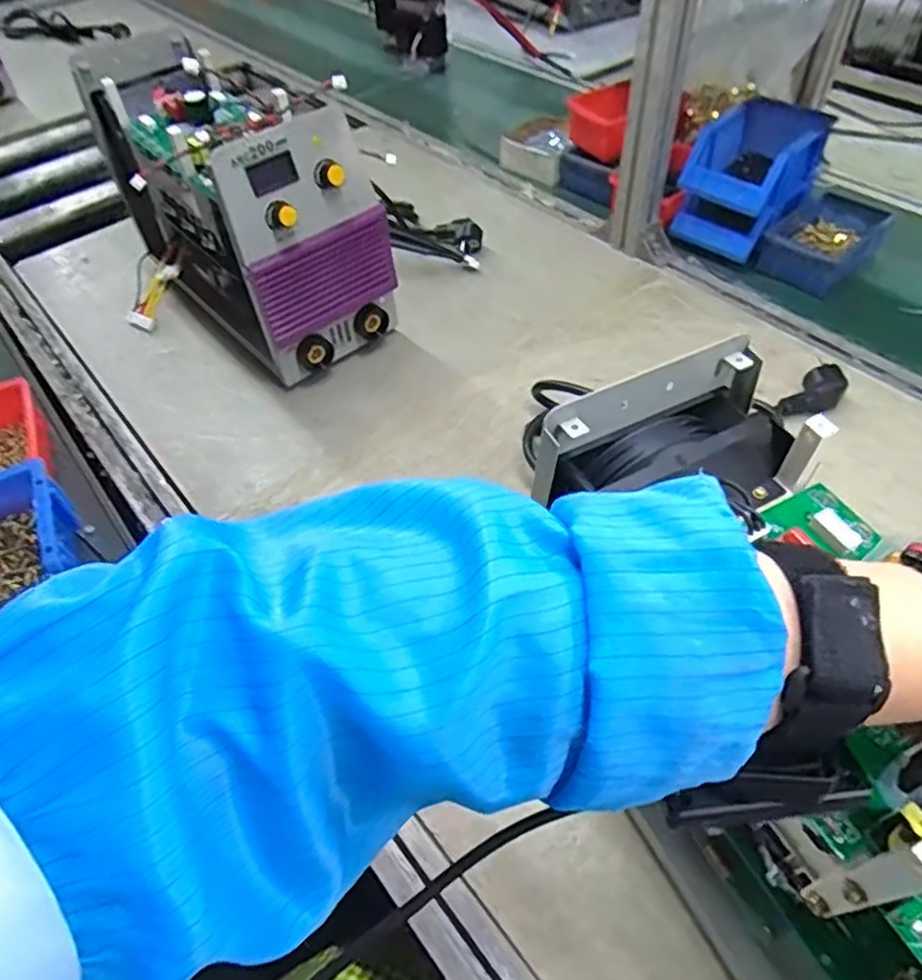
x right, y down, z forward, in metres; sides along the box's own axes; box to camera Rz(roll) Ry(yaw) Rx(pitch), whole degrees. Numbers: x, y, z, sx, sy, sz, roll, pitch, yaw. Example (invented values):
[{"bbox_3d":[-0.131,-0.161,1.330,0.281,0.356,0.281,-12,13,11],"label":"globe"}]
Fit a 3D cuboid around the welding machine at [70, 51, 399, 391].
[{"bbox_3d":[-0.249,-0.319,0.755,0.165,0.234,0.372,-32,54,-20],"label":"welding machine"}]

